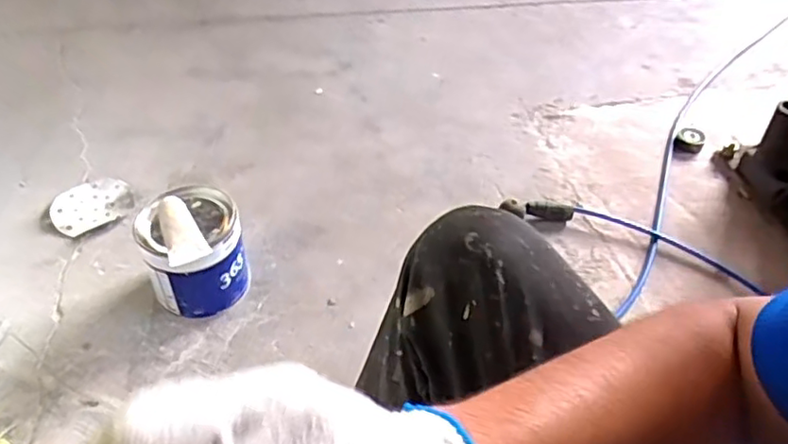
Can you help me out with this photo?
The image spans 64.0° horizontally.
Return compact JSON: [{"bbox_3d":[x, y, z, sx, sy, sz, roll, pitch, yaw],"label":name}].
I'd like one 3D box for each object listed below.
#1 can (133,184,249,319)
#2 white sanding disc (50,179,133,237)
[{"bbox_3d":[-0.313,0.050,0.997,0.148,0.167,0.167,-18,47,-19],"label":"can"},{"bbox_3d":[-0.559,-0.032,1.173,0.142,0.006,0.120,-26,53,-22],"label":"white sanding disc"}]

